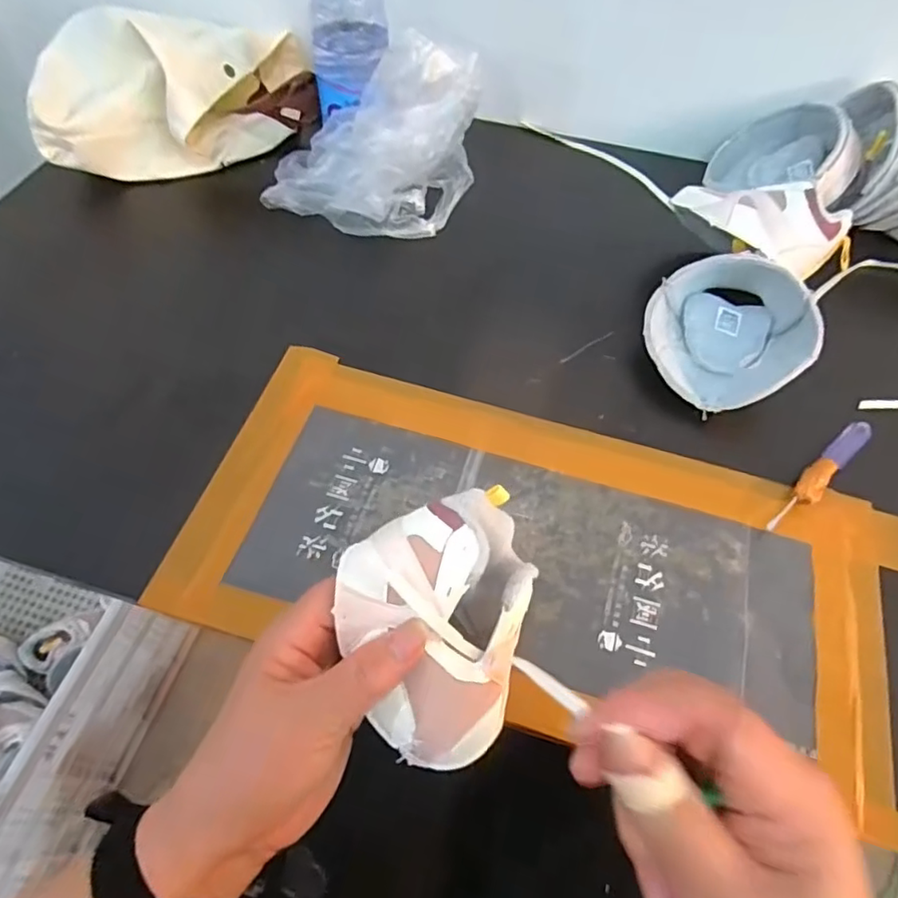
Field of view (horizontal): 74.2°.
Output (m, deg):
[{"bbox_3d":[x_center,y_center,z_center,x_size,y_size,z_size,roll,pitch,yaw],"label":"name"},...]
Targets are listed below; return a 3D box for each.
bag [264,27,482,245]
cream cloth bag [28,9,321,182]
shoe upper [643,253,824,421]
[{"bbox_3d":[-0.071,-0.261,0.510,0.182,0.134,0.097,4,57,1],"label":"bag"},{"bbox_3d":[-0.268,-0.359,0.585,0.252,0.095,0.163,-16,59,-11],"label":"cream cloth bag"},{"bbox_3d":[0.212,-0.090,0.452,0.119,0.065,0.113,1,57,-1],"label":"shoe upper"}]

